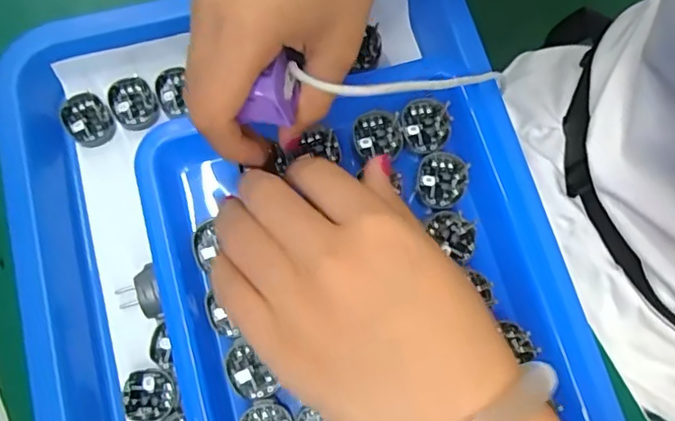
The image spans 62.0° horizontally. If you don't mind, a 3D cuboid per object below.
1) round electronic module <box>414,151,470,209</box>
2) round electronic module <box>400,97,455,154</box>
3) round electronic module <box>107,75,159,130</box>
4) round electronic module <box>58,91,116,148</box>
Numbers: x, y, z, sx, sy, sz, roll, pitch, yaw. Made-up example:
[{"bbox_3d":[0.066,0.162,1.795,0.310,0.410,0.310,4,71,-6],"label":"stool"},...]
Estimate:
[{"bbox_3d":[0.053,-0.016,0.284,0.026,0.004,0.028,0,75,1],"label":"round electronic module"},{"bbox_3d":[0.045,-0.045,0.291,0.026,0.004,0.028,0,75,1],"label":"round electronic module"},{"bbox_3d":[-0.118,-0.063,0.322,0.025,0.008,0.034,-33,77,-8],"label":"round electronic module"},{"bbox_3d":[-0.142,-0.051,0.318,0.025,0.010,0.030,-31,77,-7],"label":"round electronic module"}]

